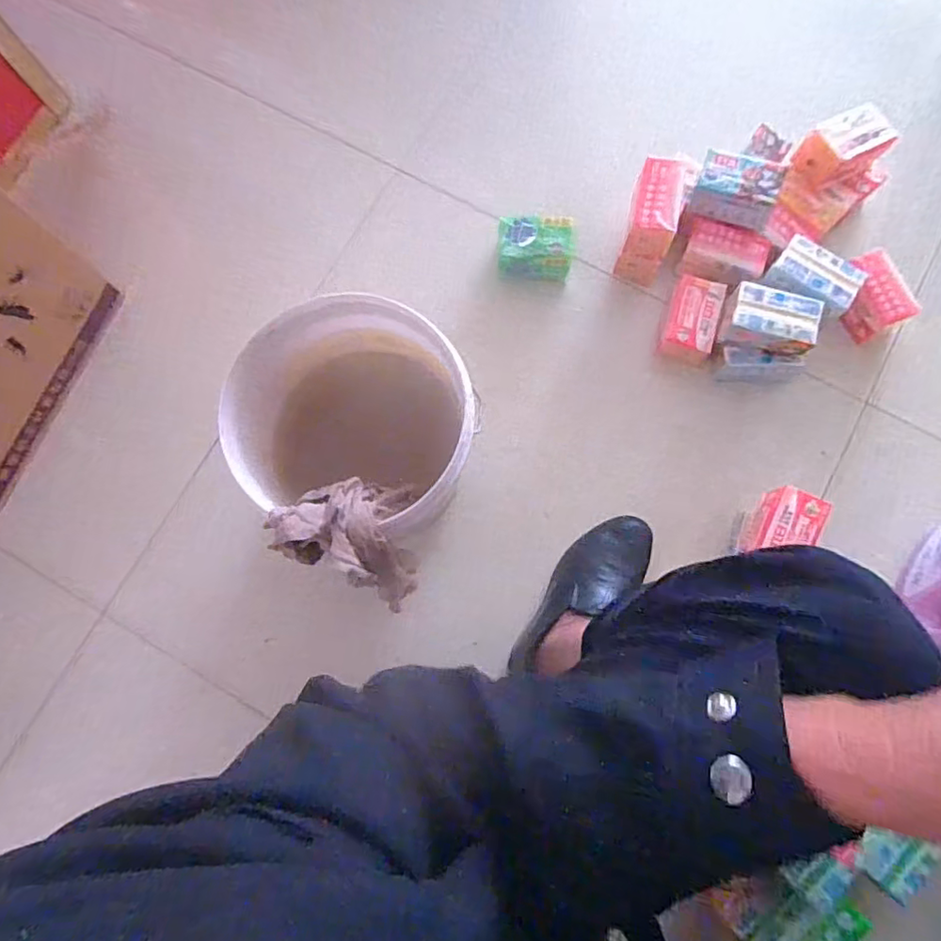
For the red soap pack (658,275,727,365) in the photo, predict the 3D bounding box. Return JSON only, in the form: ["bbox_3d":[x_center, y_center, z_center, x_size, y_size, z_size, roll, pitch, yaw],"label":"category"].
[{"bbox_3d":[0.320,-0.215,0.866,0.073,0.054,0.121,15,79,4],"label":"red soap pack"}]

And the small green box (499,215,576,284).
[{"bbox_3d":[0.098,-0.333,0.897,0.108,0.062,0.081,3,78,2],"label":"small green box"}]

